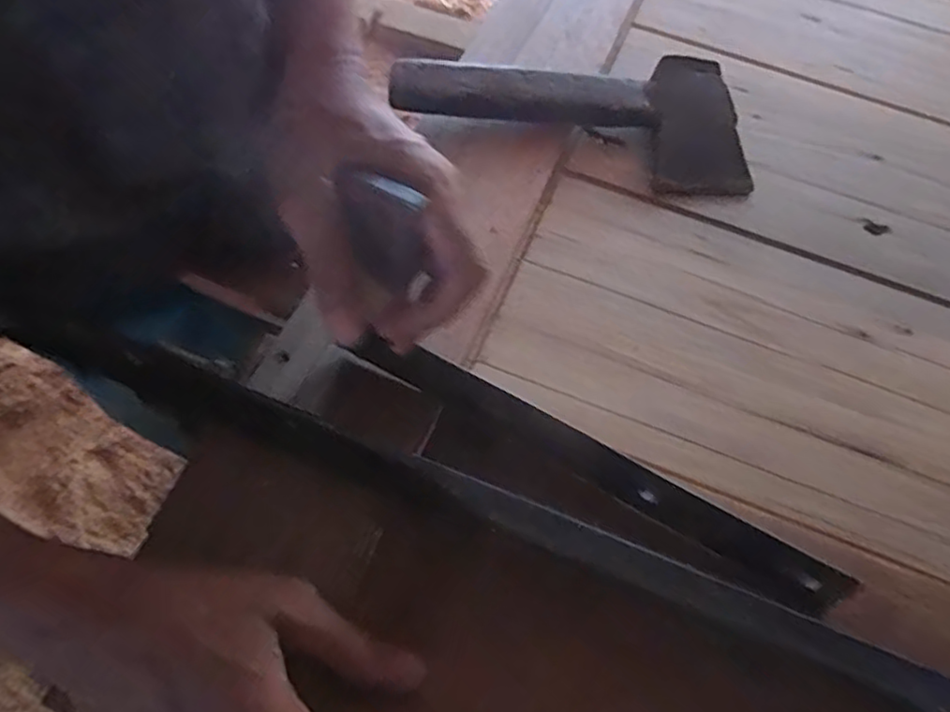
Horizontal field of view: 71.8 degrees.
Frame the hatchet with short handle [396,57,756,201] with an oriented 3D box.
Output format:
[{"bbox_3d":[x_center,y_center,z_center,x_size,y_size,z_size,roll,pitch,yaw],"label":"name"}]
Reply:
[{"bbox_3d":[0.076,-0.192,0.499,0.264,0.046,0.105,10,61,4],"label":"hatchet with short handle"}]

